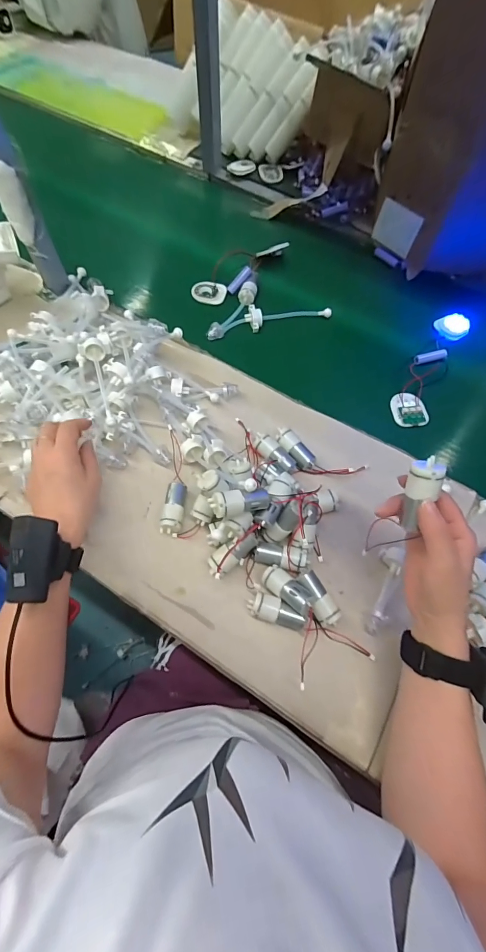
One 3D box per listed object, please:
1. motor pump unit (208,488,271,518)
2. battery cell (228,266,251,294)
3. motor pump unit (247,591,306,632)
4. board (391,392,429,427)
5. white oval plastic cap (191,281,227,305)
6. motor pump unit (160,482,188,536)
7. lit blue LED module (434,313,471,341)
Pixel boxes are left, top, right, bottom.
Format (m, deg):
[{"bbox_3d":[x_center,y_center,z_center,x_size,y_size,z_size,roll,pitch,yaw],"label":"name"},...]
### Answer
[{"bbox_3d":[-0.003,0.029,0.406,0.062,0.020,0.025,-6,65,-19],"label":"motor pump unit"},{"bbox_3d":[-0.006,-0.336,0.653,0.050,0.011,0.016,-46,72,13],"label":"battery cell"},{"bbox_3d":[0.036,0.148,0.416,0.063,0.024,0.026,16,66,5],"label":"motor pump unit"},{"bbox_3d":[0.243,-0.097,0.558,0.047,0.008,0.057,-18,67,-2],"label":"board"},{"bbox_3d":[-0.058,-0.317,0.657,0.058,0.005,0.038,23,97,2],"label":"white oval plastic cap"},{"bbox_3d":[-0.085,0.038,0.466,0.026,0.023,0.067,4,66,-1],"label":"motor pump unit"},{"bbox_3d":[0.355,-0.252,0.636,0.053,0.014,0.043,-24,69,-13],"label":"lit blue LED module"}]

